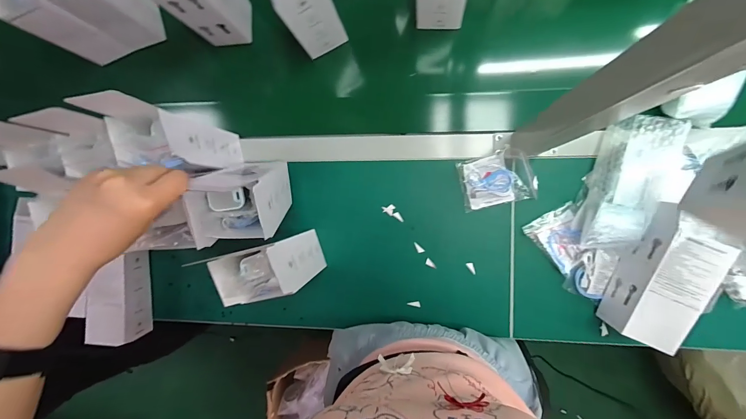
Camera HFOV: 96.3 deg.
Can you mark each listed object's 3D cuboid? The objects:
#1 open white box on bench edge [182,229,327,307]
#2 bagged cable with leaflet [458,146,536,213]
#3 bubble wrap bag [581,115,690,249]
[{"bbox_3d":[-0.136,0.085,0.503,0.091,0.191,0.077,-17,89,9],"label":"open white box on bench edge"},{"bbox_3d":[0.201,-0.050,0.537,0.113,0.032,0.084,-13,90,9],"label":"bagged cable with leaflet"},{"bbox_3d":[0.374,-0.034,0.490,0.082,0.063,0.195,18,94,8],"label":"bubble wrap bag"}]

